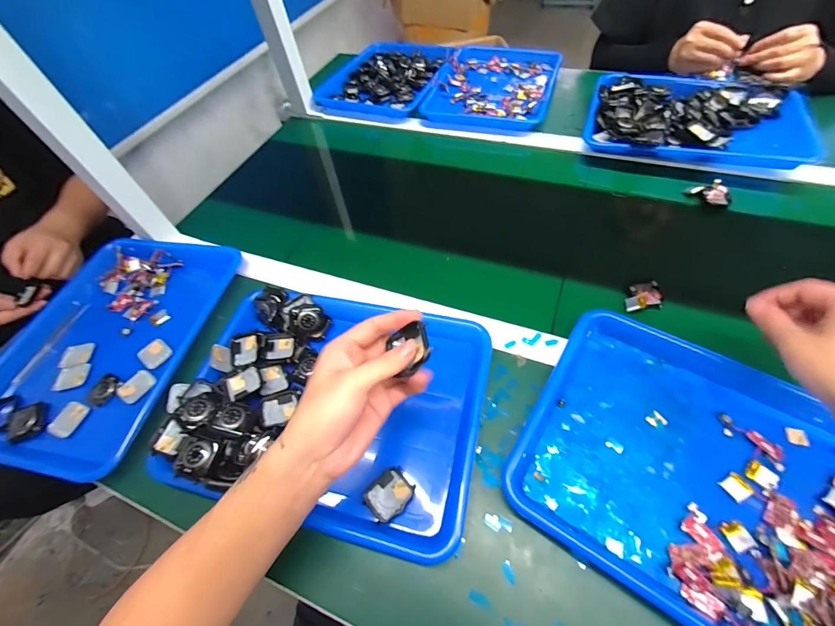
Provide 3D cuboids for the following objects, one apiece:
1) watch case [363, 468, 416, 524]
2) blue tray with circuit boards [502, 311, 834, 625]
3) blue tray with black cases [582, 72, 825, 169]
[{"bbox_3d":[-0.028,0.179,0.354,0.038,0.010,0.045,38,69,26],"label":"watch case"},{"bbox_3d":[0.266,0.145,0.344,0.295,0.044,0.253,27,64,22],"label":"blue tray with circuit boards"},{"bbox_3d":[0.489,-0.355,0.647,0.336,0.047,0.242,14,60,16],"label":"blue tray with black cases"}]

